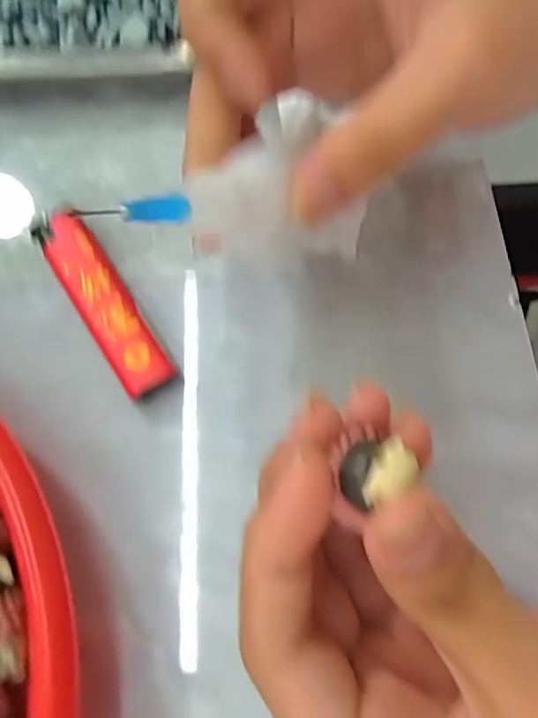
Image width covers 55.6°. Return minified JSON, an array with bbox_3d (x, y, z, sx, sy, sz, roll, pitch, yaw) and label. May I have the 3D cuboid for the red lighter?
[{"bbox_3d":[-0.058,-0.020,0.178,0.017,0.010,0.077,-34,73,-11],"label":"red lighter"}]

